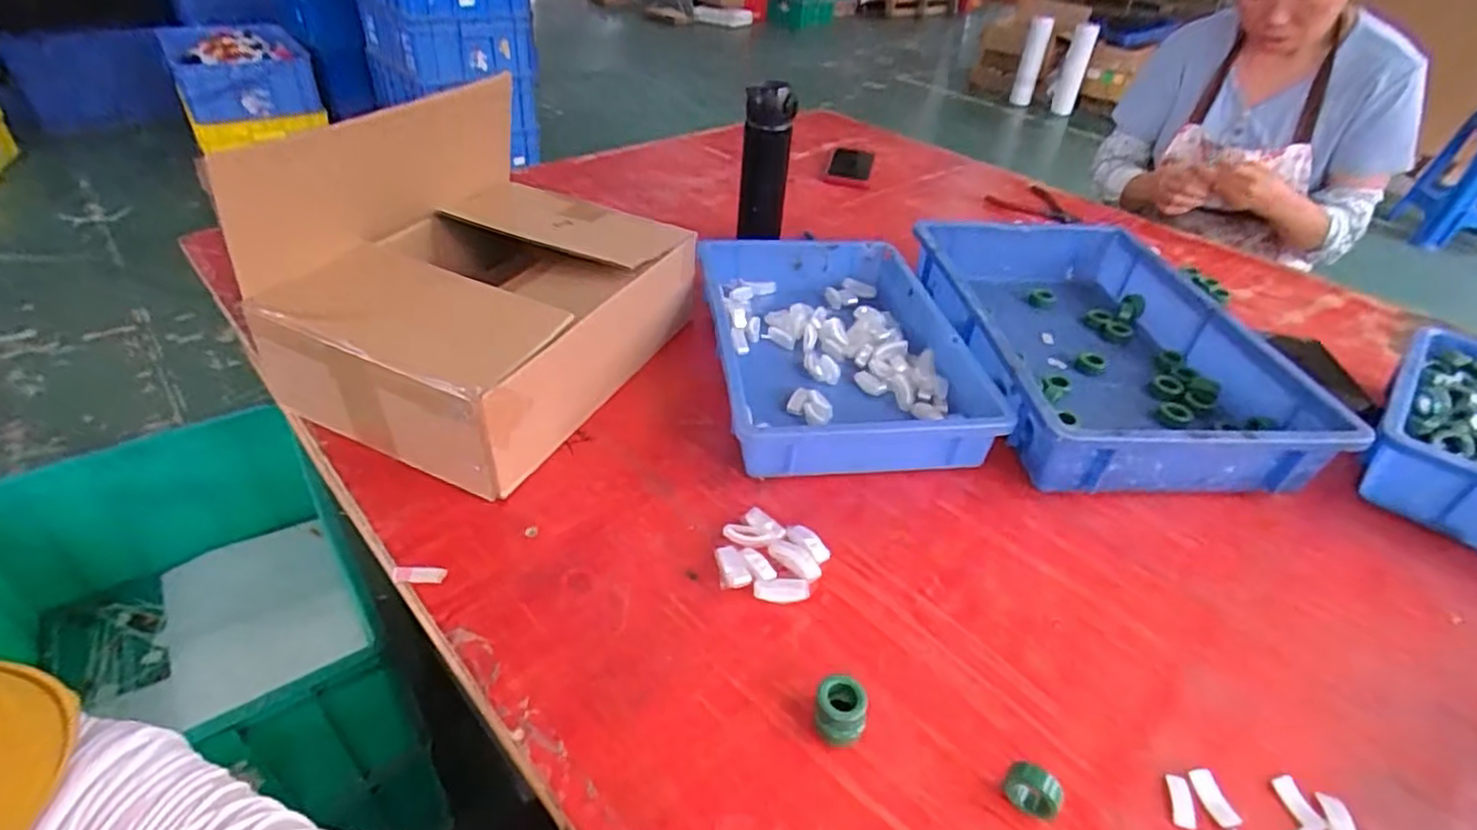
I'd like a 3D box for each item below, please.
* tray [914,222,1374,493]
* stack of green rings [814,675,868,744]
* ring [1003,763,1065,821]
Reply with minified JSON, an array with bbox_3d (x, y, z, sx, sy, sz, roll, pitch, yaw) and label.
[{"bbox_3d":[0.384,-0.086,0.776,0.290,0.076,0.436,3,37,-4],"label":"tray"},{"bbox_3d":[0.062,0.182,0.435,0.029,0.027,0.031,11,38,7],"label":"stack of green rings"},{"bbox_3d":[0.167,0.215,0.402,0.030,0.026,0.016,25,41,23],"label":"ring"}]

